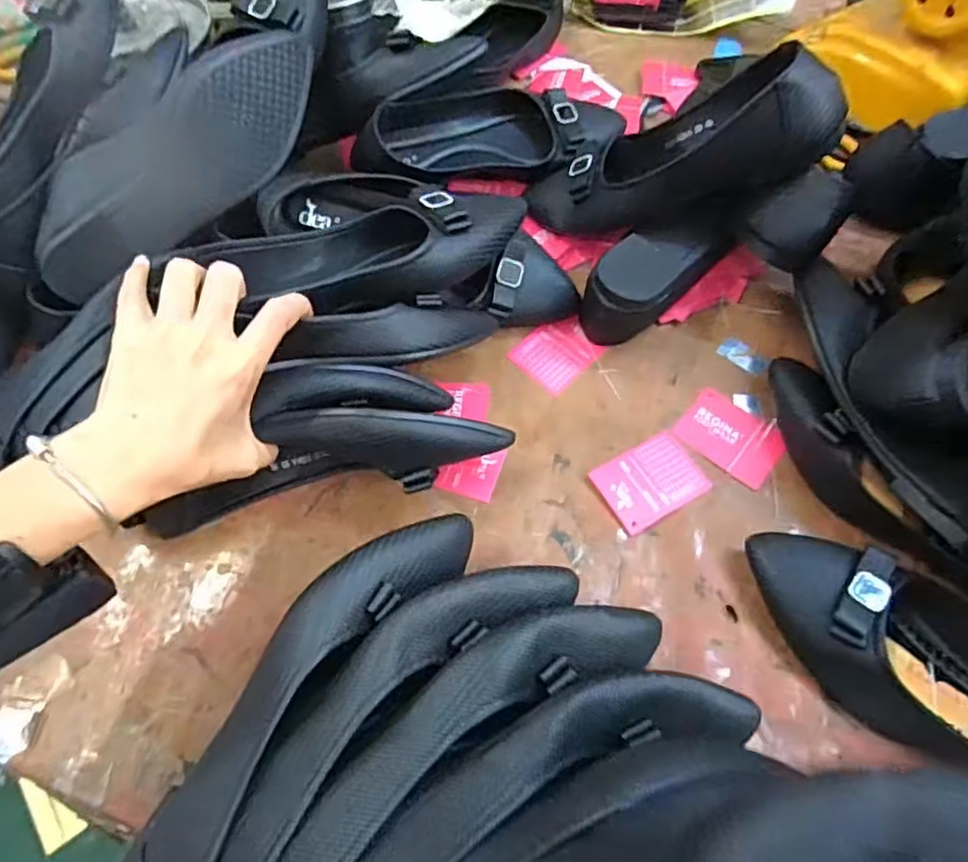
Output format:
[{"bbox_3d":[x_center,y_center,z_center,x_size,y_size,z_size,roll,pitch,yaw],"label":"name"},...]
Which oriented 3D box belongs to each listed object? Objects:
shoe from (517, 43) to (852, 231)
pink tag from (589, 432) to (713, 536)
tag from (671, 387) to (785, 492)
[{"bbox_3d":[0.141,-0.218,0.504,0.254,0.079,0.092,1,54,41],"label":"shoe"},{"bbox_3d":[0.121,0.036,0.460,0.073,0.006,0.054,-27,66,-15],"label":"pink tag"},{"bbox_3d":[0.187,0.003,0.479,0.072,0.004,0.058,36,67,20],"label":"tag"}]

